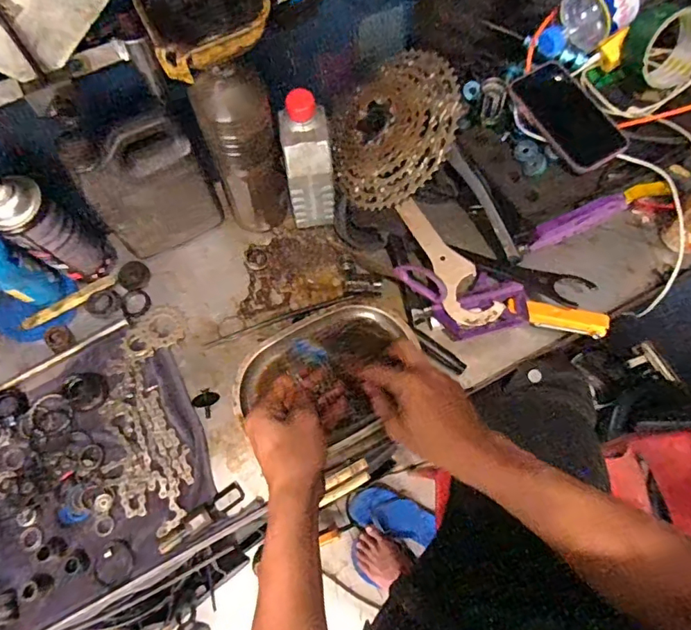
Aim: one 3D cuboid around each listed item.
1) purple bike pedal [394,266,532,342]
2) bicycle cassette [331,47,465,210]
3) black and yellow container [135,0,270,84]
[{"bbox_3d":[0.142,-0.015,0.594,0.148,0.058,0.088,-4,69,1],"label":"purple bike pedal"},{"bbox_3d":[0.062,-0.233,0.619,0.169,0.042,0.182,-3,85,35],"label":"bicycle cassette"},{"bbox_3d":[-0.111,-0.242,0.405,0.100,0.042,0.097,-23,70,-6],"label":"black and yellow container"}]

